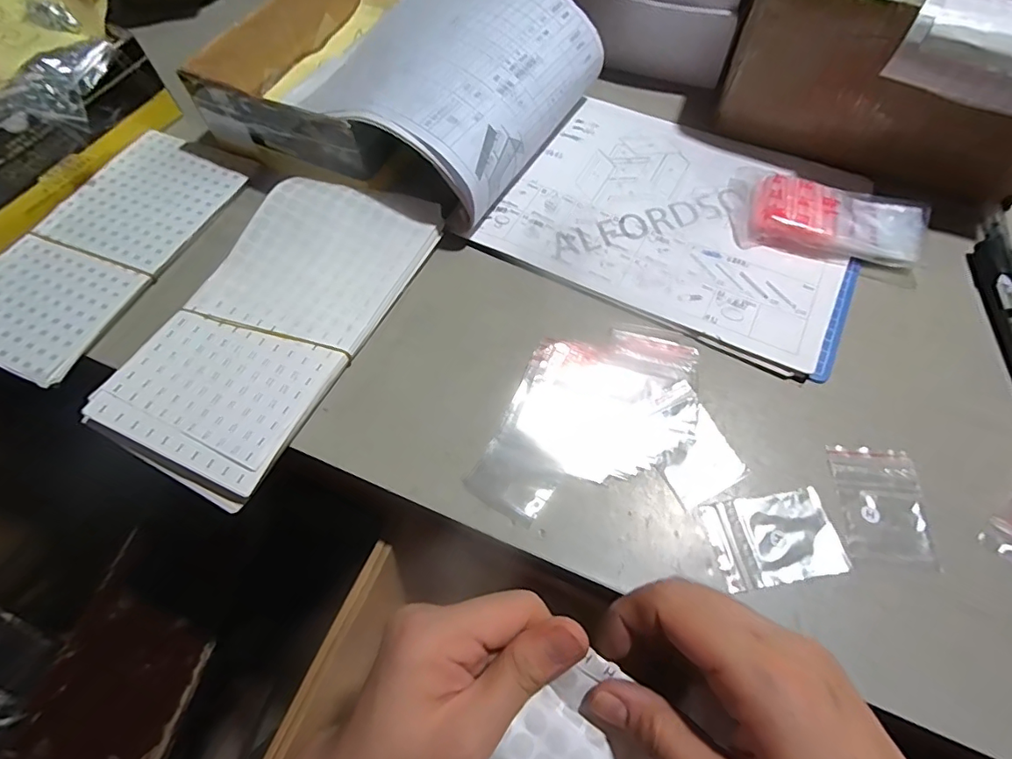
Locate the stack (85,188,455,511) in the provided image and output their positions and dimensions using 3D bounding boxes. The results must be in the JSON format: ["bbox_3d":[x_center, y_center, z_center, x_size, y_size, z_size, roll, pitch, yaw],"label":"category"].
[{"bbox_3d":[-0.159,-0.048,0.357,0.128,0.017,0.249,26,67,9],"label":"stack"}]

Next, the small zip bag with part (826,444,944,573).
[{"bbox_3d":[0.222,0.073,0.300,0.048,0.004,0.069,5,62,5],"label":"small zip bag with part"}]

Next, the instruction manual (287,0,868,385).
[{"bbox_3d":[0.073,-0.186,0.394,0.426,0.084,0.222,26,66,15],"label":"instruction manual"}]

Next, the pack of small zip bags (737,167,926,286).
[{"bbox_3d":[0.246,-0.124,0.388,0.138,0.020,0.070,17,64,10],"label":"pack of small zip bags"}]

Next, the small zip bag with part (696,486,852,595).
[{"bbox_3d":[0.152,0.090,0.289,0.069,0.007,0.049,-9,62,-3],"label":"small zip bag with part"}]

